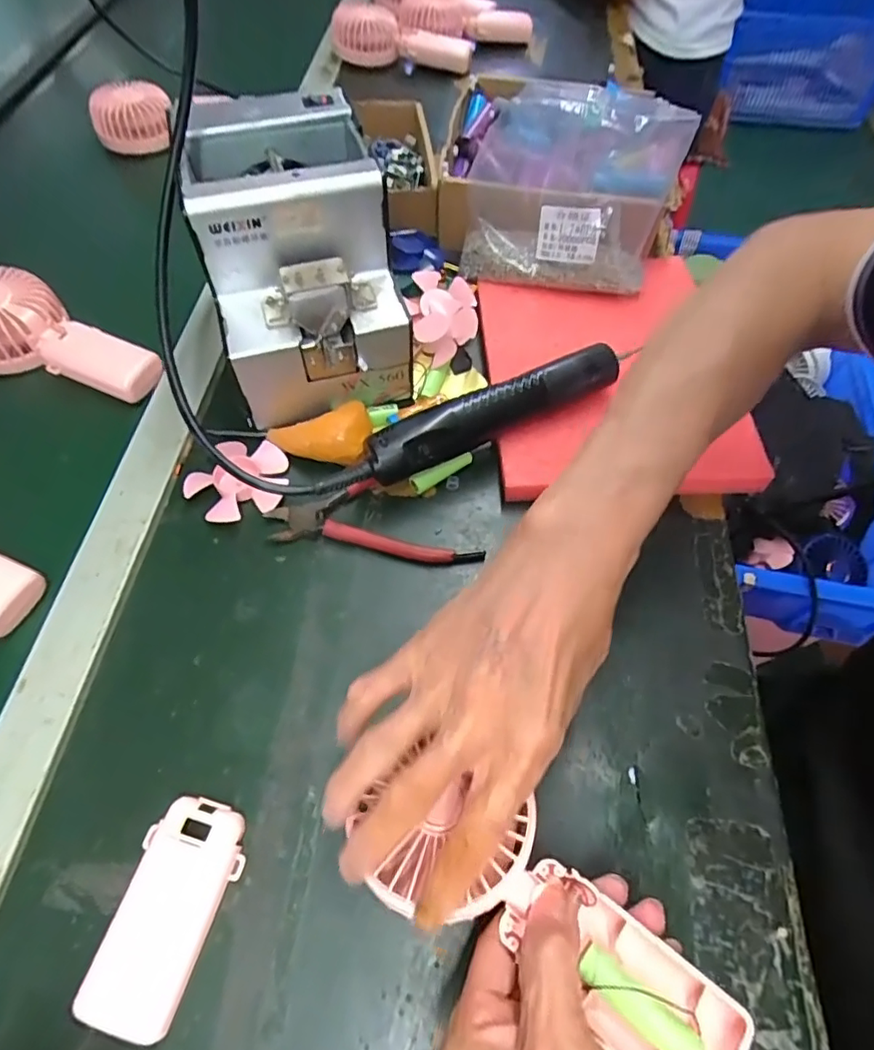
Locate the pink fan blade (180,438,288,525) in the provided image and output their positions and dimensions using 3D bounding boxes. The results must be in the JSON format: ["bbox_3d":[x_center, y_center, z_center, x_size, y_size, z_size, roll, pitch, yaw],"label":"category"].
[{"bbox_3d":[-0.147,-0.032,0.414,0.069,0.011,0.071,6,59,1],"label":"pink fan blade"}]

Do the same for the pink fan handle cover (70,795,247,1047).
[{"bbox_3d":[-0.131,0.188,0.277,0.049,0.013,0.095,11,59,4],"label":"pink fan handle cover"}]

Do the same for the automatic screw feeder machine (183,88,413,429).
[{"bbox_3d":[-0.102,-0.193,0.426,0.126,0.152,0.177,-13,60,-10],"label":"automatic screw feeder machine"}]

